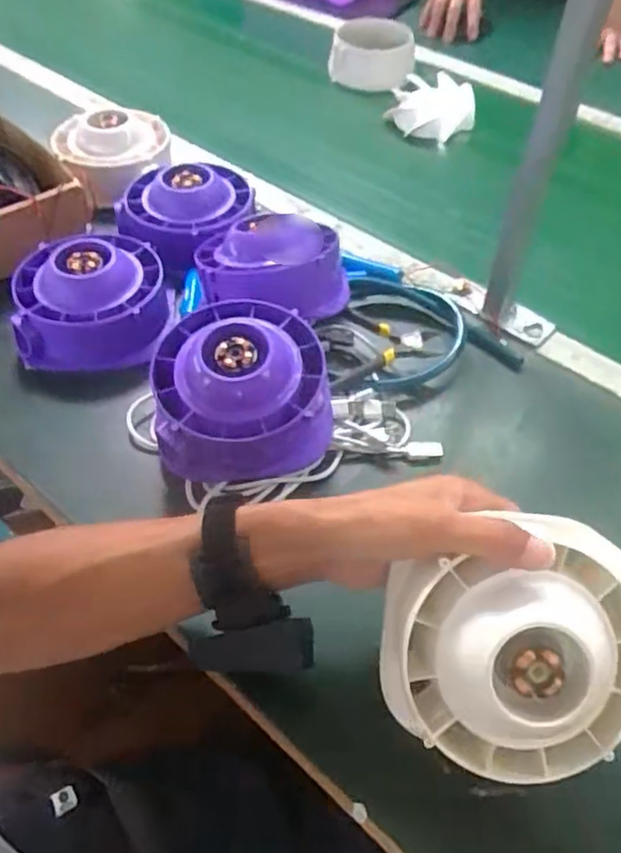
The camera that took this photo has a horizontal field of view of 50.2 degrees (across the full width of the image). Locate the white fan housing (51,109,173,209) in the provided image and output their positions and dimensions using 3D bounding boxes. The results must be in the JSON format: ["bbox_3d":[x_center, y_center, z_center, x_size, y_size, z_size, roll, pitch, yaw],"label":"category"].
[{"bbox_3d":[-0.228,-0.316,0.768,0.129,0.067,0.131,-10,53,-9],"label":"white fan housing"}]

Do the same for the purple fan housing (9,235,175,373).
[{"bbox_3d":[-0.200,-0.120,0.606,0.135,0.061,0.129,-10,53,-9],"label":"purple fan housing"}]

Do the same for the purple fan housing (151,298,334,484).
[{"bbox_3d":[-0.055,-0.030,0.519,0.132,0.085,0.126,-8,53,-8],"label":"purple fan housing"}]

